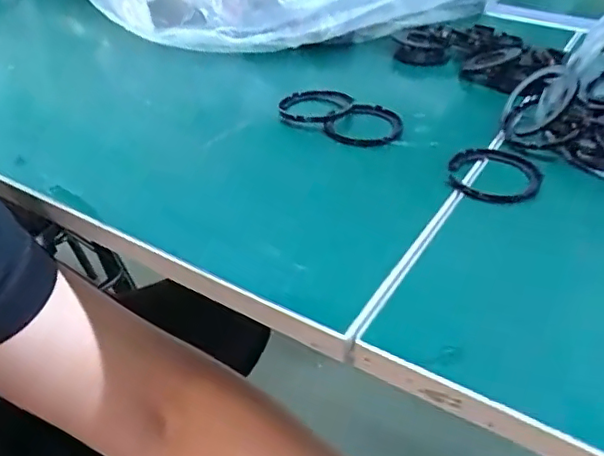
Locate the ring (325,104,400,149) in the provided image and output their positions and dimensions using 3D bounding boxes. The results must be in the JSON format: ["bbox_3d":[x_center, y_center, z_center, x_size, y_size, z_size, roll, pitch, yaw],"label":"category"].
[{"bbox_3d":[0.042,-0.068,0.385,0.048,0.010,0.053,15,39,18],"label":"ring"}]

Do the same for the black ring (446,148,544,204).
[{"bbox_3d":[0.111,-0.028,0.334,0.052,0.011,0.057,1,37,0],"label":"black ring"}]

